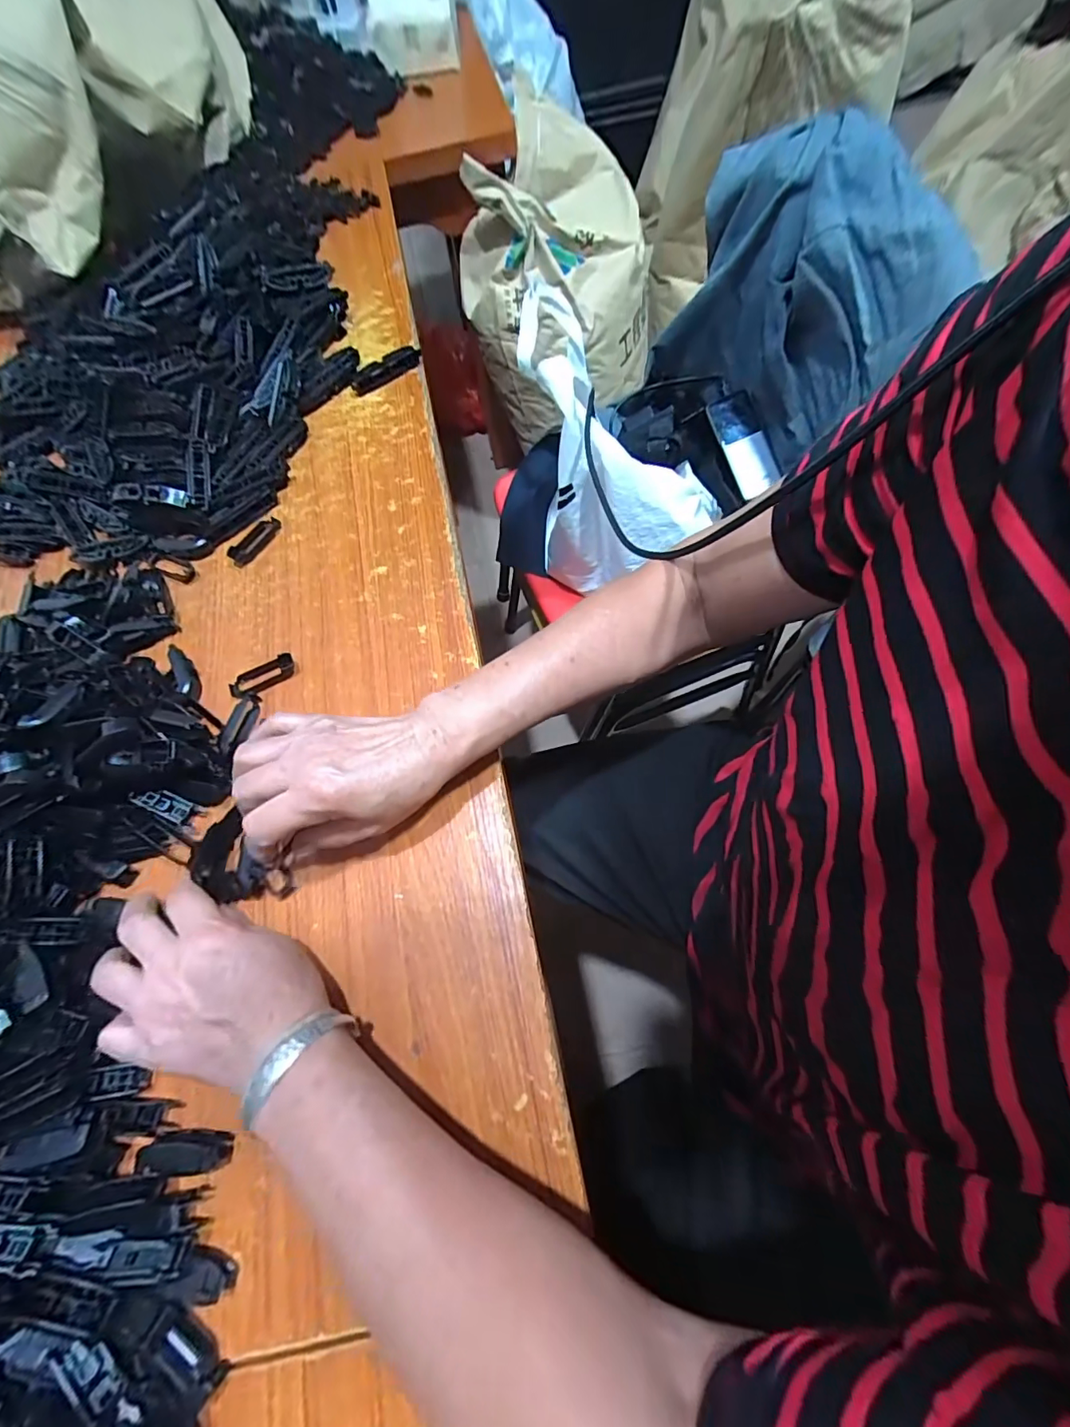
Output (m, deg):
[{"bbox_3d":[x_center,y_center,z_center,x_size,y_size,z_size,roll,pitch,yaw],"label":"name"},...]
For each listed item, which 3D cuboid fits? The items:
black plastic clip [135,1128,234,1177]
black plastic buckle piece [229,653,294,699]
[{"bbox_3d":[-0.203,0.256,0.298,0.048,0.014,0.019,10,67,-16],"label":"black plastic clip"},{"bbox_3d":[-0.229,-0.032,0.428,0.056,0.012,0.021,-30,69,-7],"label":"black plastic buckle piece"}]

